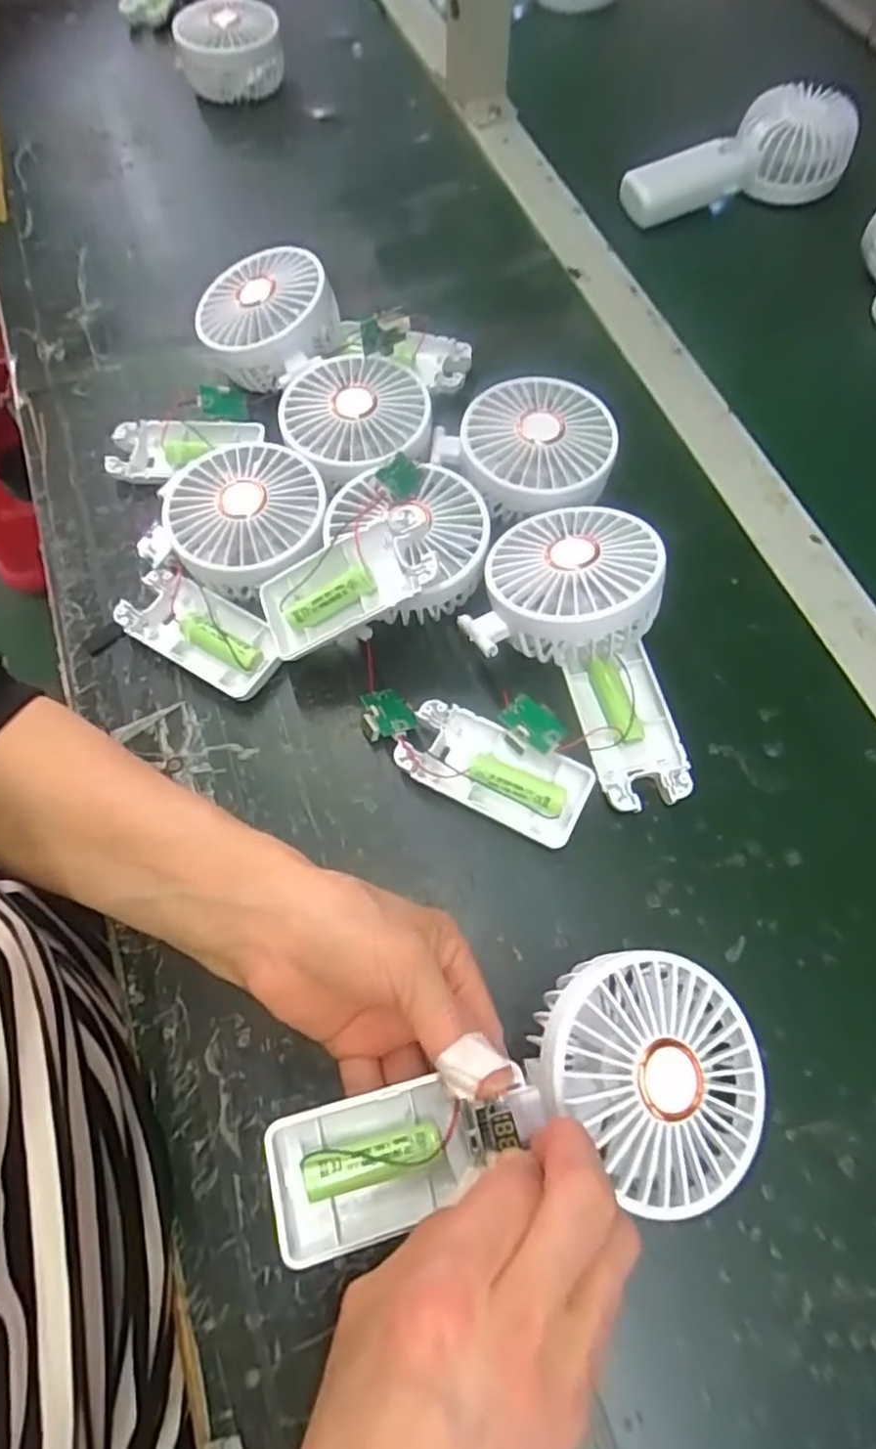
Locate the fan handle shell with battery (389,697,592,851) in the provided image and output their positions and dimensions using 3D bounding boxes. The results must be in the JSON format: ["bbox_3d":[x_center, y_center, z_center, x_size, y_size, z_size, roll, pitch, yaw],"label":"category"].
[{"bbox_3d":[0.026,0.023,0.340,0.092,0.019,0.044,26,69,11],"label":"fan handle shell with battery"}]

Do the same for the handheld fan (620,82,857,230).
[{"bbox_3d":[0.229,-0.429,0.528,0.177,0.056,0.075,-20,68,-8],"label":"handheld fan"}]

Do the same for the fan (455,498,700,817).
[{"bbox_3d":[0.068,-0.038,0.344,0.096,0.060,0.159,-11,67,-4],"label":"fan"}]

